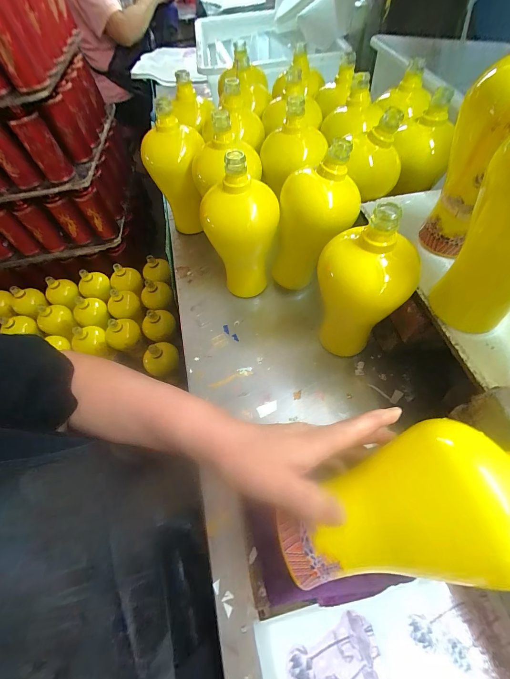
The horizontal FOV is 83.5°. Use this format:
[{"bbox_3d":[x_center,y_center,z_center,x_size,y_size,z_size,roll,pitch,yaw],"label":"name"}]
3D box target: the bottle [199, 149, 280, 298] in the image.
[{"bbox_3d":[-0.016,-0.157,0.428,0.092,0.213,0.093,-2,58,3],"label":"bottle"}]

